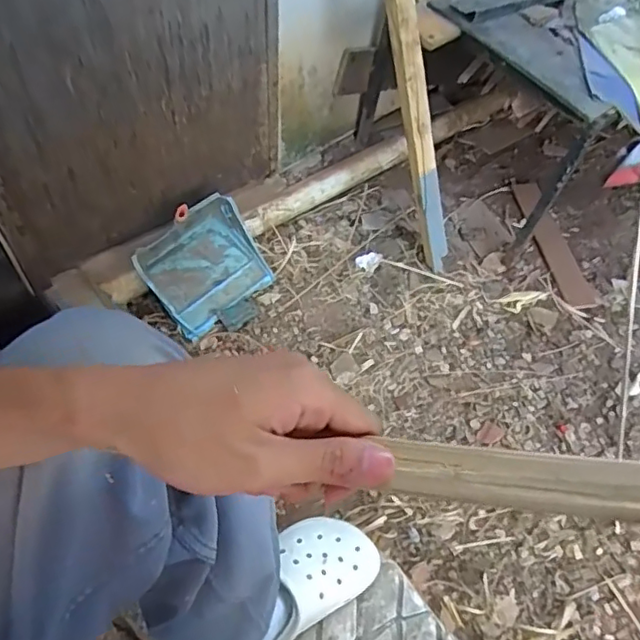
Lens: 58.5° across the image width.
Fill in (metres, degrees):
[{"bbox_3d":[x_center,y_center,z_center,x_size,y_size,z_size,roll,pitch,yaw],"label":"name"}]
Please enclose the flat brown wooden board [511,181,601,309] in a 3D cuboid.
[{"bbox_3d":[0.682,-0.230,1.689,0.096,0.016,0.460,-9,61,-9],"label":"flat brown wooden board"}]

